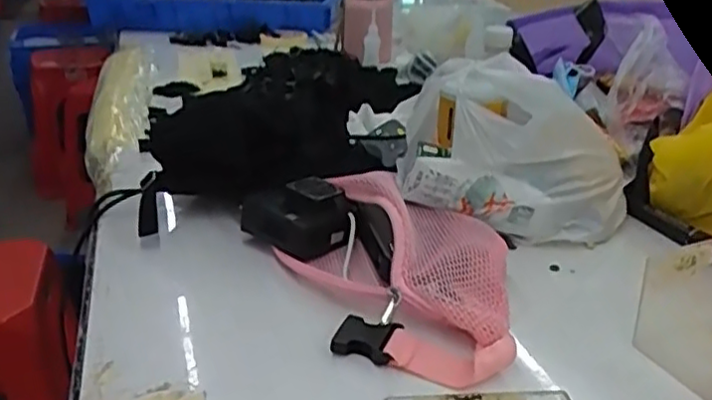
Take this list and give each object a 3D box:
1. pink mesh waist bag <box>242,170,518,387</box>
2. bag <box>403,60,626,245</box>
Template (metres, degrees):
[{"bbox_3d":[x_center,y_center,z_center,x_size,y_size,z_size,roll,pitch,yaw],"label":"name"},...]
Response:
[{"bbox_3d":[0.030,0.045,0.531,0.167,0.059,0.256,-10,26,-23],"label":"pink mesh waist bag"},{"bbox_3d":[0.150,-0.056,0.650,0.205,0.127,0.161,3,24,6],"label":"bag"}]

